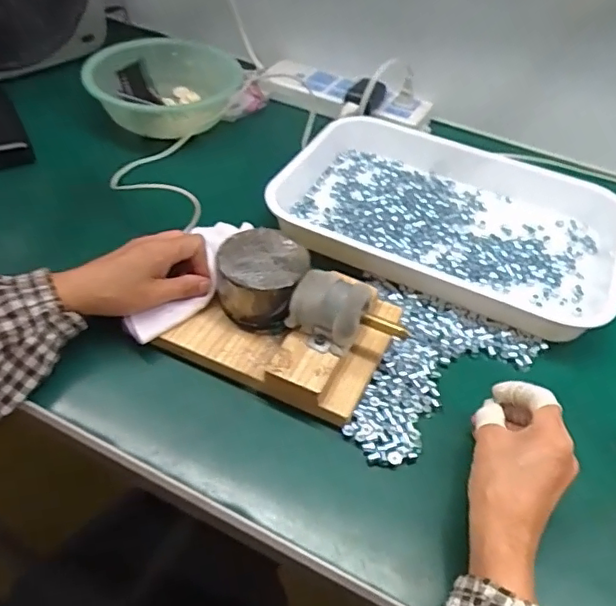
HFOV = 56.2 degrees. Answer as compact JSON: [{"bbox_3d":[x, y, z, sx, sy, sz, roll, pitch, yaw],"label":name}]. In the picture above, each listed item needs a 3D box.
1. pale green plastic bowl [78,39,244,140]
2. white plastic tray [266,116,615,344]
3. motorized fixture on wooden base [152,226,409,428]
[{"bbox_3d":[-0.183,-0.282,0.753,0.181,0.064,0.177,3,45,-3],"label":"pale green plastic bowl"},{"bbox_3d":[0.150,-0.100,0.623,0.352,0.039,0.260,21,47,13],"label":"white plastic tray"},{"bbox_3d":[-0.013,0.006,0.485,0.168,0.068,0.142,26,49,16],"label":"motorized fixture on wooden base"}]

